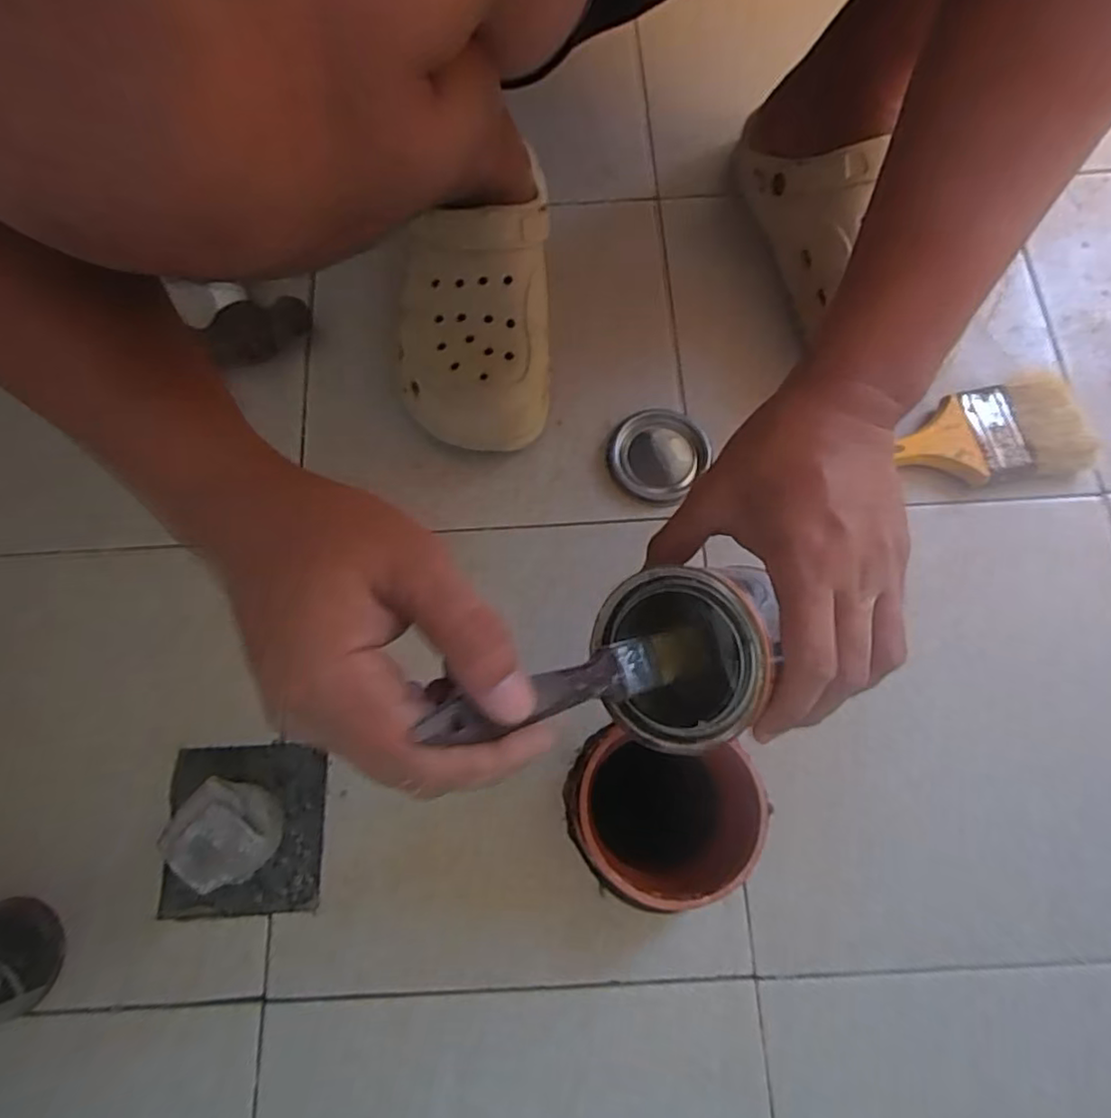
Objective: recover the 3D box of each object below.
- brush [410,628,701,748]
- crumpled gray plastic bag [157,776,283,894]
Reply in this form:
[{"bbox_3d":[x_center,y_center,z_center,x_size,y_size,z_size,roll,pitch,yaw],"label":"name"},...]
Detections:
[{"bbox_3d":[0.014,0.048,0.263,0.005,0.167,0.024,-37,69,38],"label":"brush"},{"bbox_3d":[-0.200,0.165,0.394,0.051,0.050,0.053,32,77,11],"label":"crumpled gray plastic bag"}]

